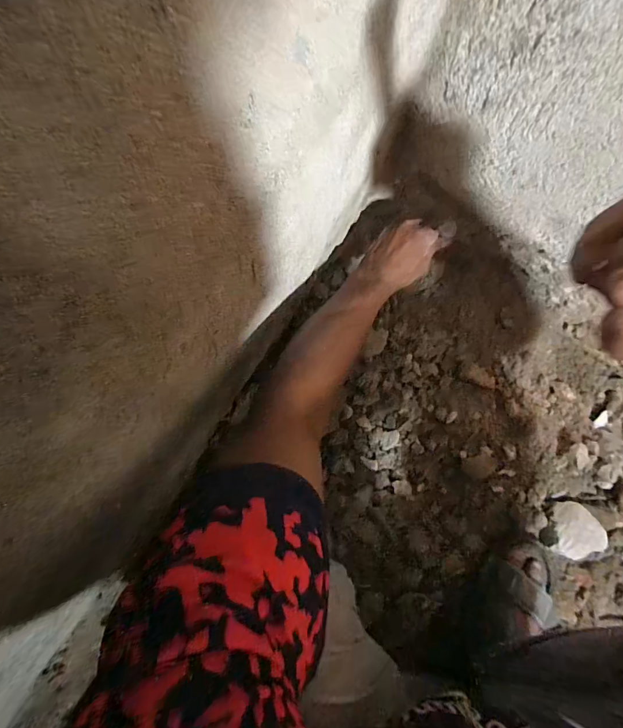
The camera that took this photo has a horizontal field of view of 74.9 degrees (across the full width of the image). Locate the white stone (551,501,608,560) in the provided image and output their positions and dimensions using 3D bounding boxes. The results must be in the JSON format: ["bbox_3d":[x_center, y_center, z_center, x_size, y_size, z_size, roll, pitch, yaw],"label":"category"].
[{"bbox_3d":[0.381,0.239,0.582,0.066,0.022,0.074,10,84,0],"label":"white stone"}]

